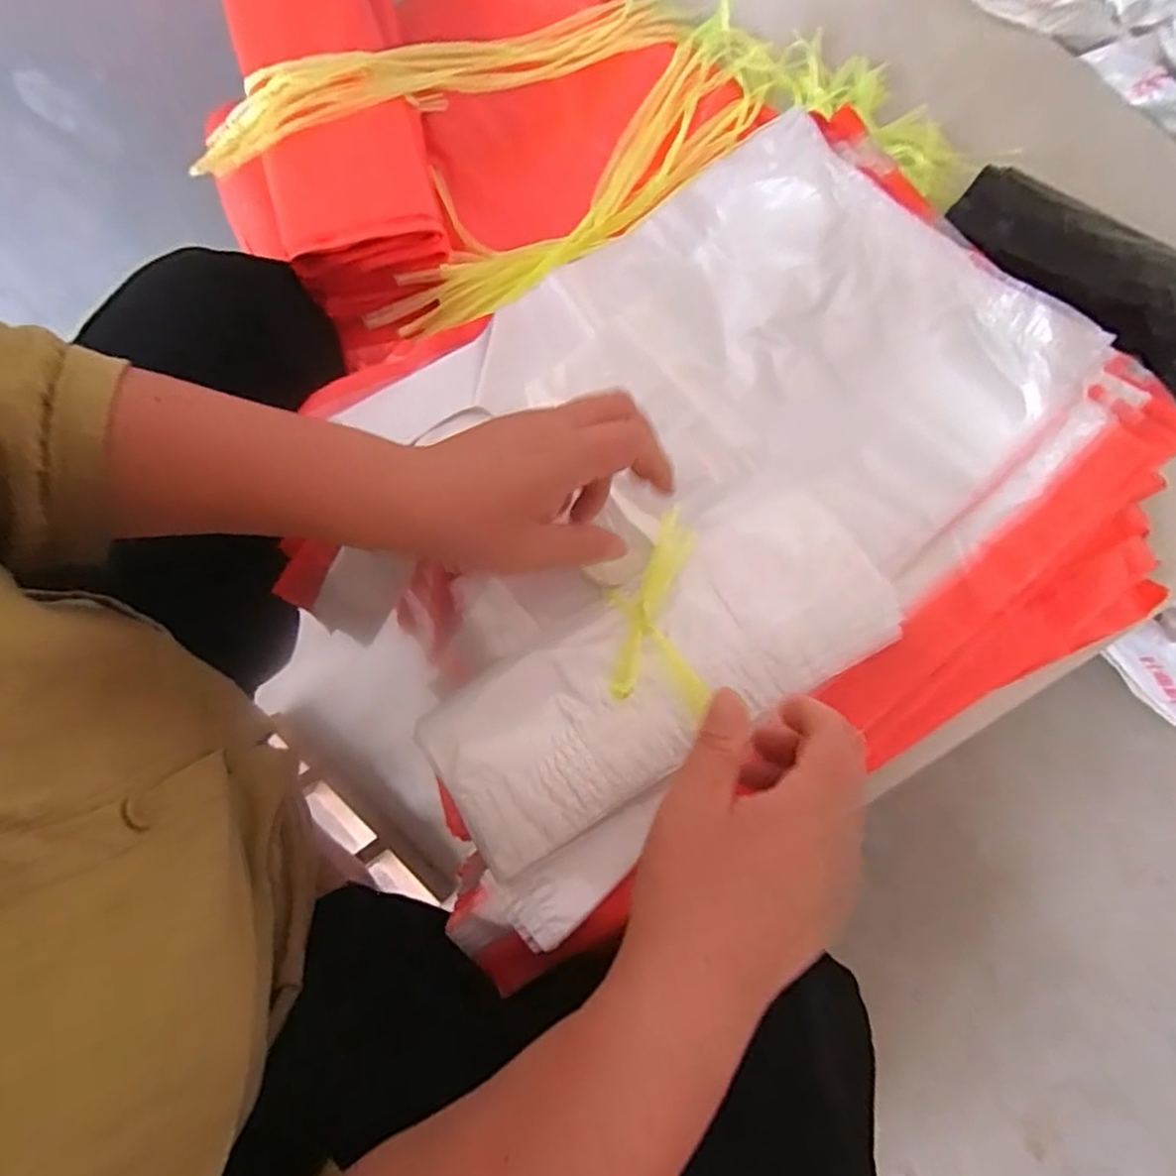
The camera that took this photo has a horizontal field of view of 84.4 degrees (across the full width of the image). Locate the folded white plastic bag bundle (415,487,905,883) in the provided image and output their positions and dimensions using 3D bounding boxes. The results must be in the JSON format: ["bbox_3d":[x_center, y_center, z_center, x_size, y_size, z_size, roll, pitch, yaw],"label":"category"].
[{"bbox_3d":[0.037,0.046,0.353,0.256,0.030,0.101,-32,74,-3],"label":"folded white plastic bag bundle"}]

